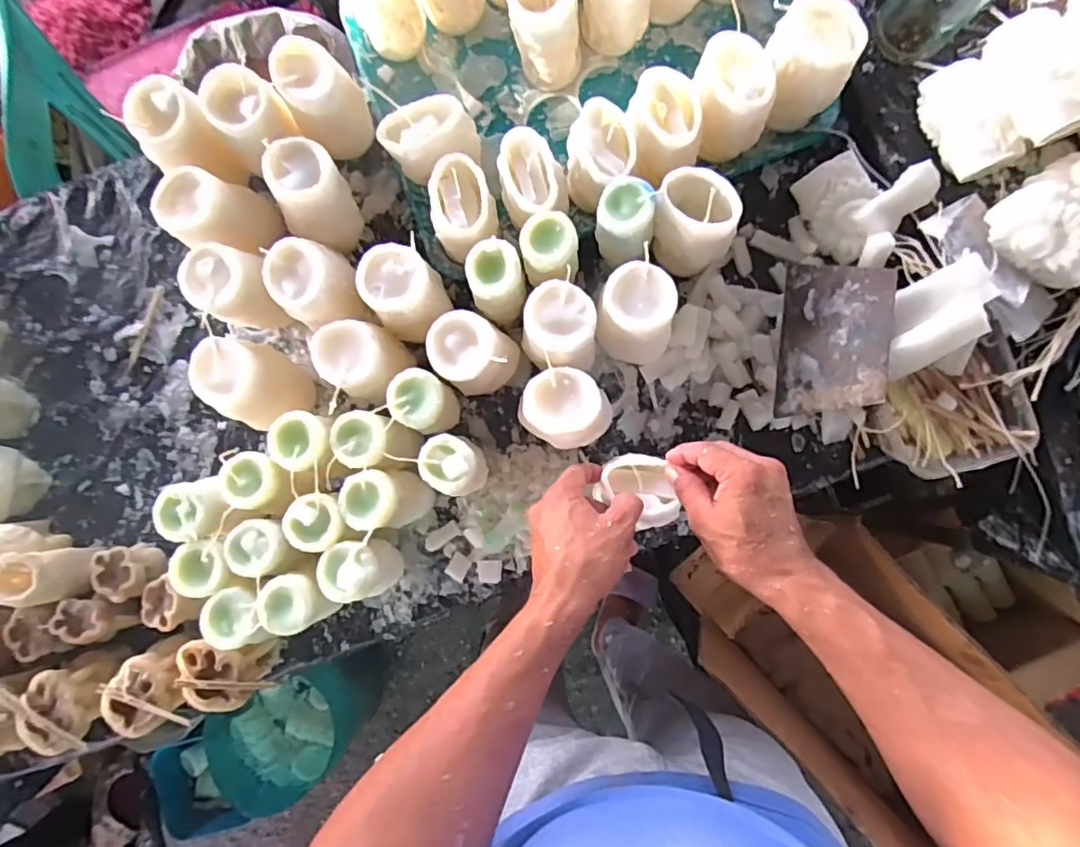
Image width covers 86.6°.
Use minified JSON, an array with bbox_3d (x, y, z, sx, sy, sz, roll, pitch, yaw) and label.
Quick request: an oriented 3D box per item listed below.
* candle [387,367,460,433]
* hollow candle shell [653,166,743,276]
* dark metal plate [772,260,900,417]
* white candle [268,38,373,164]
[{"bbox_3d":[-0.108,-0.019,0.540,0.053,0.080,0.055,3,88,3],"label":"candle"},{"bbox_3d":[0.144,-0.188,0.544,0.063,0.088,0.079,-37,86,1],"label":"hollow candle shell"},{"bbox_3d":[0.266,-0.078,0.522,0.006,0.096,0.137,5,88,-41],"label":"dark metal plate"},{"bbox_3d":[-0.204,-0.305,0.543,0.066,0.077,0.079,-36,86,1],"label":"white candle"}]

